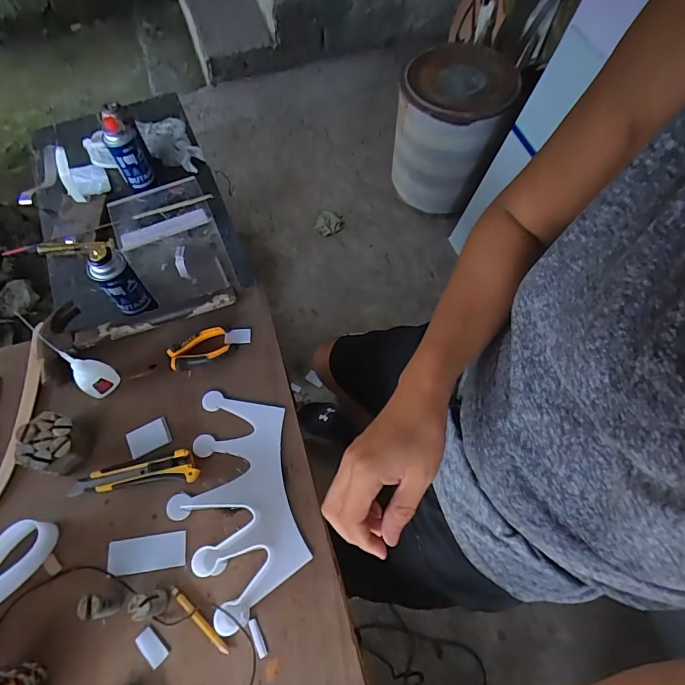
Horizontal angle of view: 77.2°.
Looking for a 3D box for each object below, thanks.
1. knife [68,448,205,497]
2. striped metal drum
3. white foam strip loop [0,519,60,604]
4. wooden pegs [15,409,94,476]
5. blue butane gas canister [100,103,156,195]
[{"bbox_3d":[-0.267,0.168,0.558,0.159,0.014,0.041,-6,64,-2],"label":"knife"},{"bbox_3d":[0.379,-0.776,1.573,0.364,0.436,0.386,9,64,5],"label":"striped metal drum"},{"bbox_3d":[-0.397,0.269,0.499,0.042,0.050,0.129,31,68,15],"label":"white foam strip loop"},{"bbox_3d":[-0.373,0.131,0.559,0.075,0.049,0.074,0,64,1],"label":"wooden pegs"},{"bbox_3d":[-0.476,-0.422,0.946,0.071,0.146,0.081,-17,65,-10],"label":"blue butane gas canister"}]

